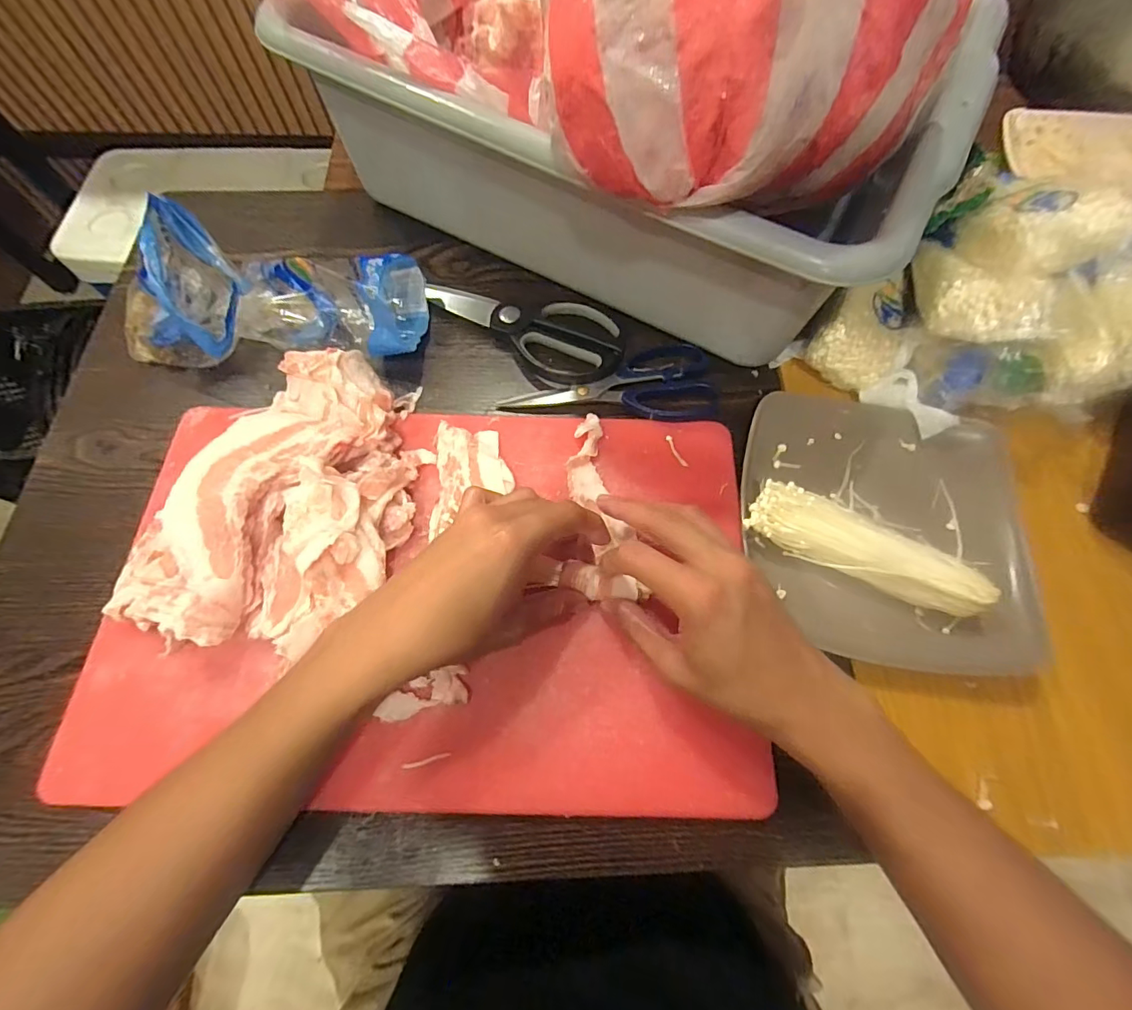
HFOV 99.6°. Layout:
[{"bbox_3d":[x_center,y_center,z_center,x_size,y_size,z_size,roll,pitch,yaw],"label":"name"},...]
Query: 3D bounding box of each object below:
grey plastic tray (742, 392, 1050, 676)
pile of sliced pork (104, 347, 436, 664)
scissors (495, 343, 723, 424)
[{"bbox_3d":[0.233,0.011,0.359,0.200,0.029,0.201,9,68,2],"label":"grey plastic tray"},{"bbox_3d":[-0.180,0.001,0.316,0.137,0.058,0.217,34,71,11],"label":"pile of sliced pork"},{"bbox_3d":[0.037,-0.104,0.392,0.170,0.010,0.068,3,68,-1],"label":"scissors"}]

